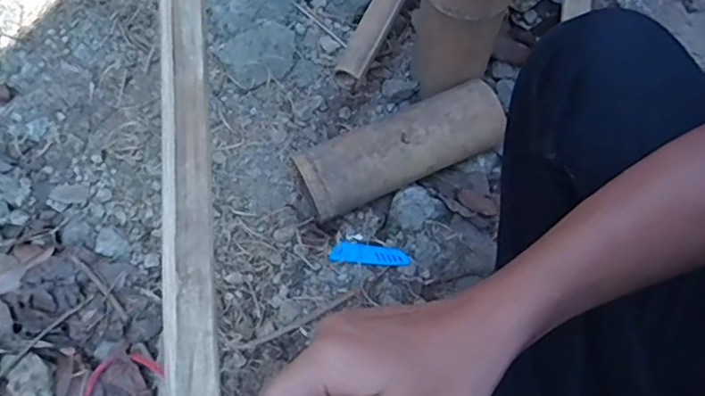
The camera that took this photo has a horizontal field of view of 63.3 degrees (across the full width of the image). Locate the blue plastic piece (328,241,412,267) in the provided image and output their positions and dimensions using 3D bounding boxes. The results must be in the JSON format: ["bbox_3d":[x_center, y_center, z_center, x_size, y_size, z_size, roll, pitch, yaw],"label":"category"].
[{"bbox_3d":[0.023,0.071,0.717,0.098,0.006,0.026,4,85,11],"label":"blue plastic piece"}]

